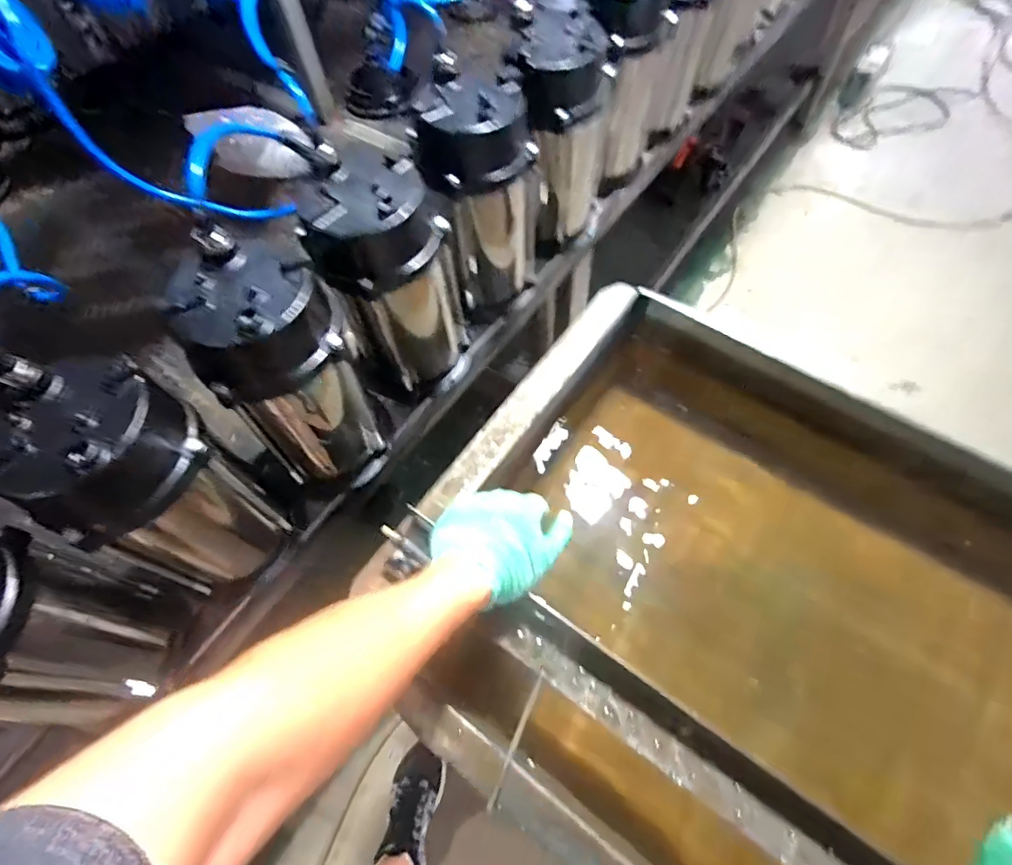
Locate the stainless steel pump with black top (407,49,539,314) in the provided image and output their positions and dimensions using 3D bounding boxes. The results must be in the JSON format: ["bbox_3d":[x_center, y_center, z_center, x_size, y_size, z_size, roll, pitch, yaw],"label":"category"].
[{"bbox_3d":[-0.028,-0.266,0.604,0.118,0.246,0.109,-15,62,-4],"label":"stainless steel pump with black top"}]

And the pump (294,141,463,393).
[{"bbox_3d":[-0.114,-0.152,0.545,0.115,0.251,0.102,-27,64,-10],"label":"pump"}]

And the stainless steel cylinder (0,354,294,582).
[{"bbox_3d":[-0.290,0.054,0.444,0.111,0.248,0.120,21,66,14],"label":"stainless steel cylinder"}]

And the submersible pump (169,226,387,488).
[{"bbox_3d":[-0.197,-0.046,0.498,0.115,0.261,0.109,-18,62,-6],"label":"submersible pump"}]

